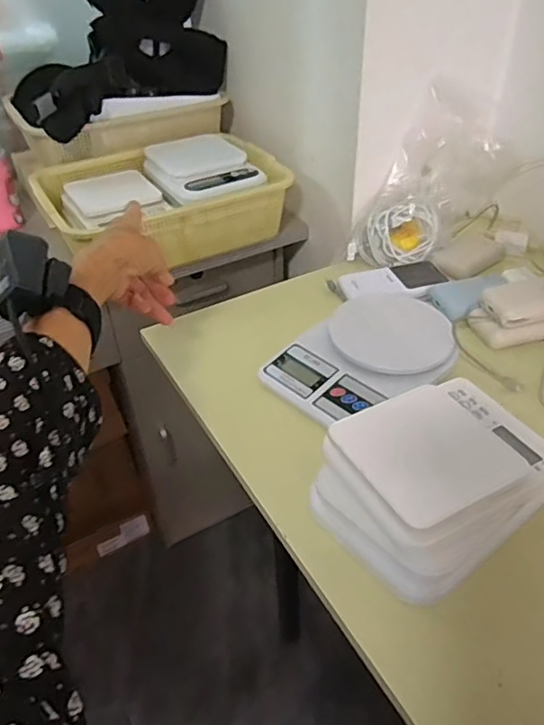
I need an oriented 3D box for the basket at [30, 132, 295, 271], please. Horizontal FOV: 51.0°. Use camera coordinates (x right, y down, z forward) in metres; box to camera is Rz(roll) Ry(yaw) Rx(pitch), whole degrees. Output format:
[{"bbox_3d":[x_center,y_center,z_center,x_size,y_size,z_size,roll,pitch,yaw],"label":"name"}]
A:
[{"bbox_3d":[-0.172,-0.257,0.895,0.346,0.110,0.211,-16,42,-16],"label":"basket"}]

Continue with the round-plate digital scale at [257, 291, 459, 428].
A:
[{"bbox_3d":[0.106,-0.009,0.637,0.205,0.038,0.140,-30,48,-29],"label":"round-plate digital scale"}]

